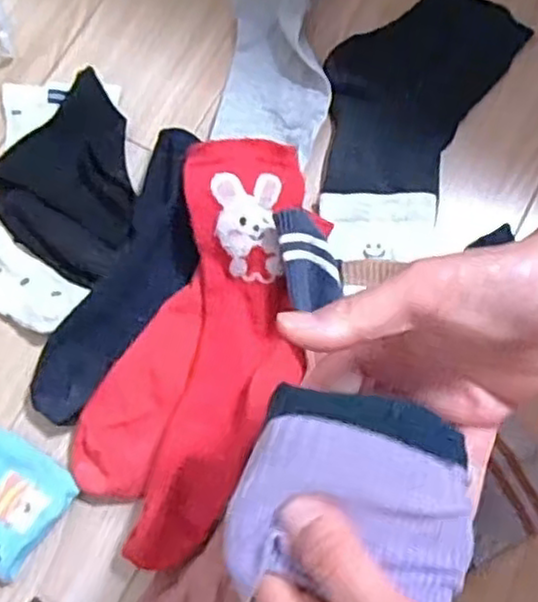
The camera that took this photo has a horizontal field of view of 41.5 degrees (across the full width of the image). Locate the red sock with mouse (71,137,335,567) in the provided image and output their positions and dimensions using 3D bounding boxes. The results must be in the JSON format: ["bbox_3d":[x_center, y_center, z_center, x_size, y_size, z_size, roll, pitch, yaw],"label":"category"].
[{"bbox_3d":[-0.039,0.028,0.470,0.118,0.056,0.277,22,78,5],"label":"red sock with mouse"}]

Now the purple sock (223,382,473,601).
[{"bbox_3d":[0.034,0.077,0.281,0.094,0.022,0.079,6,77,2],"label":"purple sock"}]

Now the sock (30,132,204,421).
[{"bbox_3d":[-0.093,-0.014,0.489,0.063,0.036,0.209,26,78,6],"label":"sock"}]

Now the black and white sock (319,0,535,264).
[{"bbox_3d":[0.098,-0.142,0.534,0.118,0.010,0.233,25,78,6],"label":"black and white sock"}]

